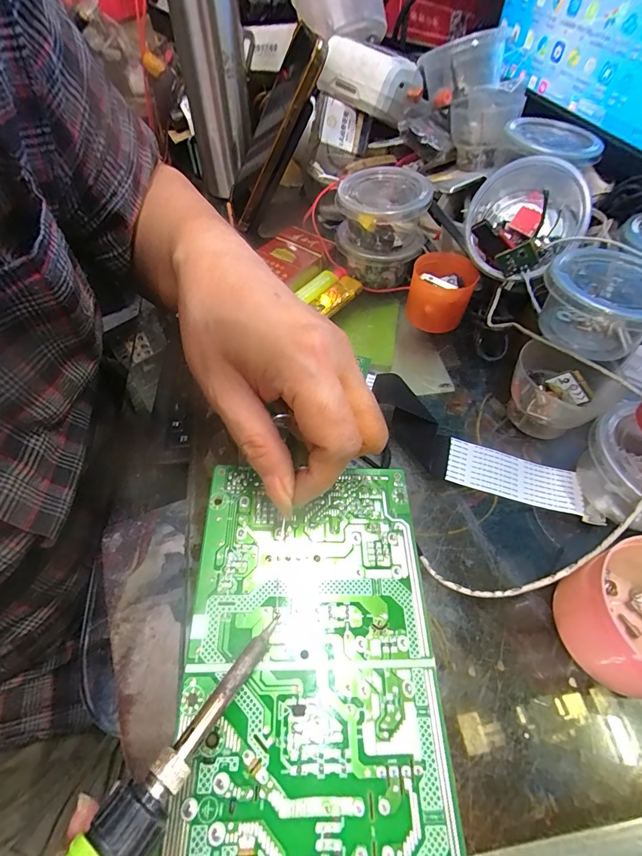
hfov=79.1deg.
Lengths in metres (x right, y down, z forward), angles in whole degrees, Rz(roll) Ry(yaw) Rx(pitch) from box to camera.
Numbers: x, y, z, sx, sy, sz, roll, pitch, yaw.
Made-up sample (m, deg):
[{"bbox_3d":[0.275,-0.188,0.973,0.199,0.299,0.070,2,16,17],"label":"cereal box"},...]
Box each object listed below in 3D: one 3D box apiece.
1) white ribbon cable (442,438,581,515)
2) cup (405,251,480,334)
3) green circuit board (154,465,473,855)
[{"bbox_3d":[0.125,0.031,0.254,0.084,0.011,0.030,13,55,8],"label":"white ribbon cable"},{"bbox_3d":[0.101,-0.116,0.334,0.053,0.047,0.047,23,57,15],"label":"cup"},{"bbox_3d":[-0.003,0.114,0.169,0.113,0.013,0.208,-1,54,-1],"label":"green circuit board"}]

